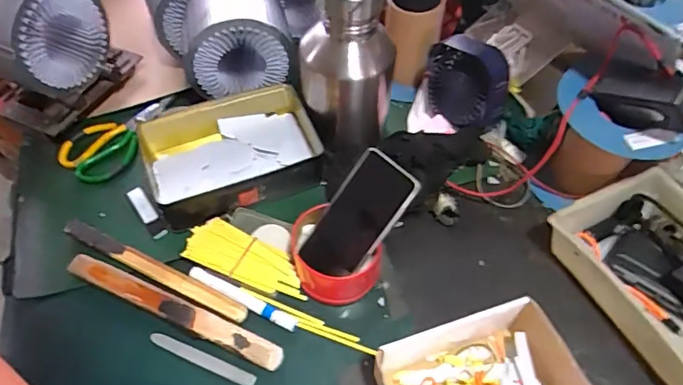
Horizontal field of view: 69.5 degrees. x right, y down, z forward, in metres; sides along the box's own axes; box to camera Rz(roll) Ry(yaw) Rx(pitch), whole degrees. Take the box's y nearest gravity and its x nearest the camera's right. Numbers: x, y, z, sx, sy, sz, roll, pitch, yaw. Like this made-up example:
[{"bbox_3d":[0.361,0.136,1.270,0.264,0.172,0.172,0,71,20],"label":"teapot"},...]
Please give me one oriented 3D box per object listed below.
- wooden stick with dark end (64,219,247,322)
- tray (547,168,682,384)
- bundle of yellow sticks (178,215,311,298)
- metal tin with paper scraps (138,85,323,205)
[{"bbox_3d":[-0.227,0.090,0.592,0.260,0.009,0.020,22,59,16],"label":"wooden stick with dark end"},{"bbox_3d":[0.374,0.099,0.558,0.180,0.065,0.243,-25,59,-15],"label":"tray"},{"bbox_3d":[-0.115,0.077,0.595,0.152,0.014,0.059,18,58,13],"label":"bundle of yellow sticks"},{"bbox_3d":[-0.151,-0.069,0.671,0.228,0.056,0.111,-15,57,-9],"label":"metal tin with paper scraps"}]

